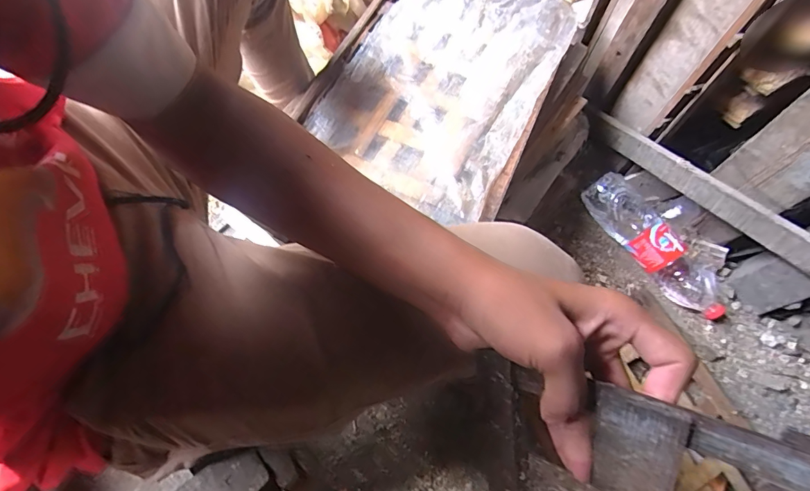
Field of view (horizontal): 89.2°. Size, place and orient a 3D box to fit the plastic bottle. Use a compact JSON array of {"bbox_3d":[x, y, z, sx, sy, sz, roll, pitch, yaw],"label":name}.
[{"bbox_3d":[0.472,0.002,0.774,0.093,0.086,0.320,-33,72,-15],"label":"plastic bottle"}]

